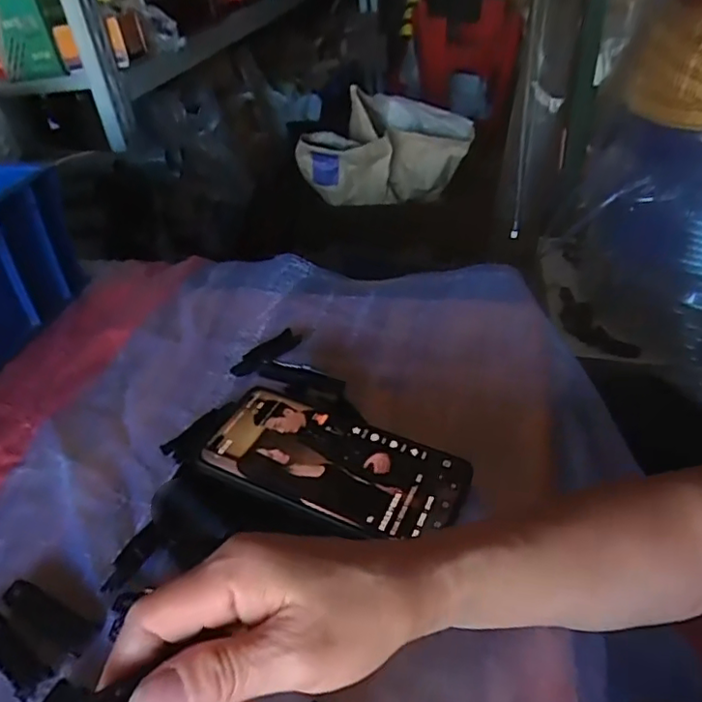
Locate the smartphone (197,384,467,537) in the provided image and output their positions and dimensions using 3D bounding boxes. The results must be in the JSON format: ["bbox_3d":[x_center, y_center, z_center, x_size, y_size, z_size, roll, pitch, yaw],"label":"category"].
[{"bbox_3d":[-0.011,0.070,0.376,0.161,0.004,0.076,18,43,17],"label":"smartphone"}]

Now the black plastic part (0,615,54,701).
[{"bbox_3d":[-0.185,0.156,0.316,0.064,0.011,0.016,23,47,32],"label":"black plastic part"}]

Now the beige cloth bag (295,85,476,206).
[{"bbox_3d":[0.063,-0.392,1.184,0.355,0.171,0.179,-16,40,-12],"label":"beige cloth bag"}]

